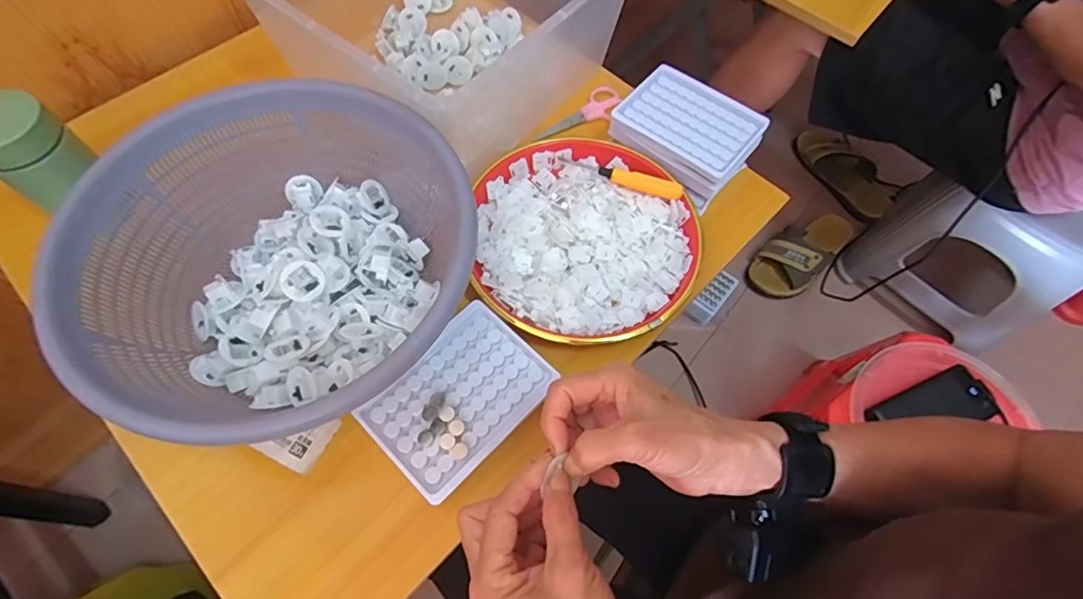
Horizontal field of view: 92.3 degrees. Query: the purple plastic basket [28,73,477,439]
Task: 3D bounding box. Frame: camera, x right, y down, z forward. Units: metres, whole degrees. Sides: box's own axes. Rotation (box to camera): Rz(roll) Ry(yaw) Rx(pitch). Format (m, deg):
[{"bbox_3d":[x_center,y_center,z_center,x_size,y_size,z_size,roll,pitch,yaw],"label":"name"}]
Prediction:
[{"bbox_3d":[-0.202,-0.030,0.409,0.258,0.103,0.273,10,65,2],"label":"purple plastic basket"}]

